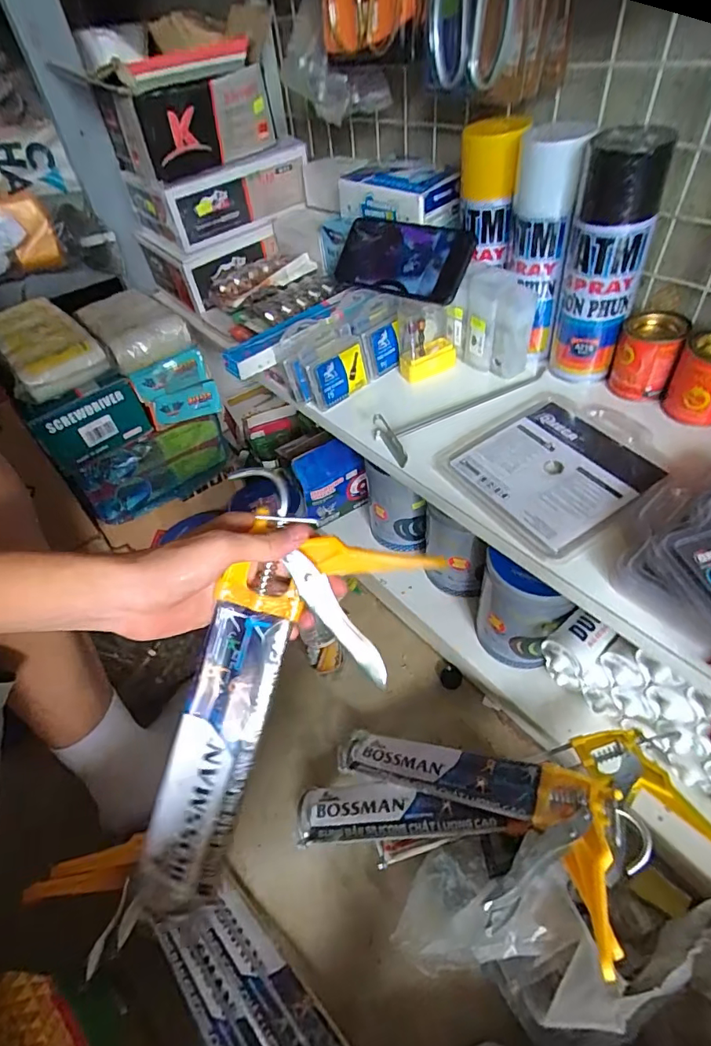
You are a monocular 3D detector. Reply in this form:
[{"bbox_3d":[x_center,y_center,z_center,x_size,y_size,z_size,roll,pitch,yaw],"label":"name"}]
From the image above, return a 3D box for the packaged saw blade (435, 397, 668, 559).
[{"bbox_3d":[0.183,-0.058,0.440,0.167,0.011,0.152,-27,50,-17],"label":"packaged saw blade"}]

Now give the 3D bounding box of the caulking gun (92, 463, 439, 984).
[{"bbox_3d":[-0.080,0.153,0.362,0.123,0.073,0.349,27,93,28],"label":"caulking gun"}]

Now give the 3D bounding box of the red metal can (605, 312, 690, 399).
[{"bbox_3d":[0.280,-0.159,0.468,0.053,0.068,0.048,22,54,25],"label":"red metal can"}]

